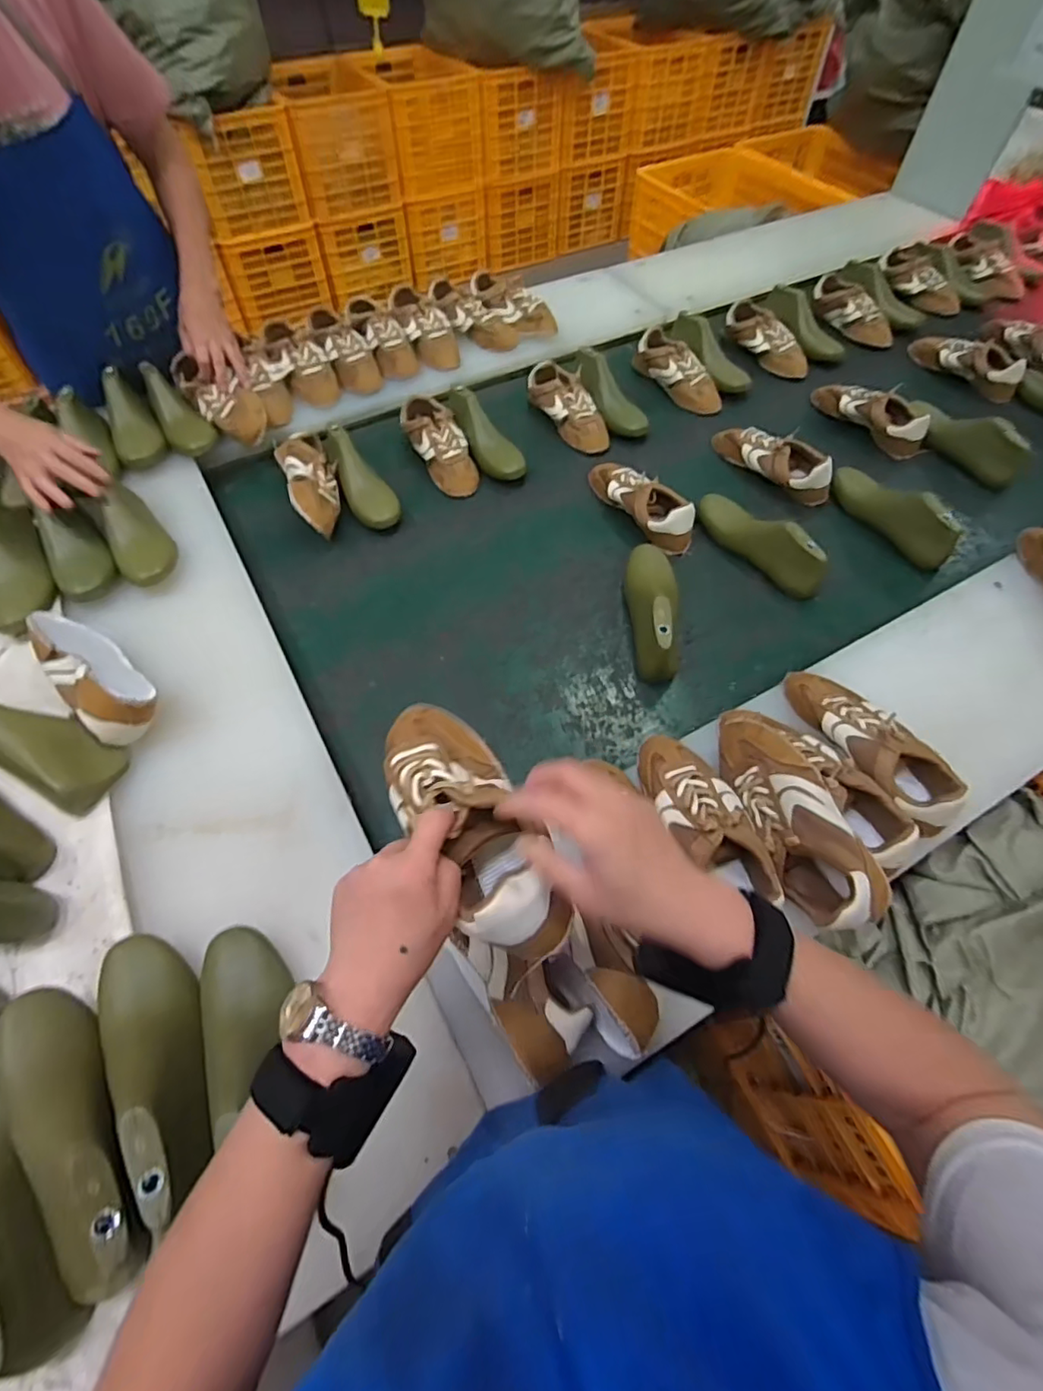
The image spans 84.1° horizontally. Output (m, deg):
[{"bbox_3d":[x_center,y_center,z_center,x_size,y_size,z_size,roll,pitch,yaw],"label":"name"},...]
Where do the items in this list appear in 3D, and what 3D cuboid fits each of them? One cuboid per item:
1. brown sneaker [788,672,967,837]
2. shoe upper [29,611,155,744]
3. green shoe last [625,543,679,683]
[{"bbox_3d":[0.389,0.053,0.658,0.088,0.076,0.224,-21,61,-12],"label":"brown sneaker"},{"bbox_3d":[-0.518,-0.034,0.689,0.231,0.066,0.077,38,66,21],"label":"shoe upper"},{"bbox_3d":[0.187,-0.134,0.807,0.077,0.077,0.237,5,59,3],"label":"green shoe last"}]

